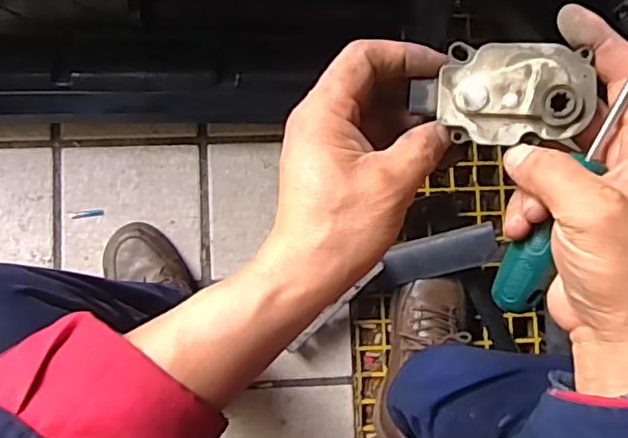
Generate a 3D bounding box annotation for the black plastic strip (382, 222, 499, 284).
[{"bbox_3d":[0.172,0.050,0.855,0.159,0.023,0.053,-20,86,23],"label":"black plastic strip"}]

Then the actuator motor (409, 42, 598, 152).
[{"bbox_3d":[0.101,-0.068,0.338,0.088,0.028,0.052,0,100,10],"label":"actuator motor"}]

